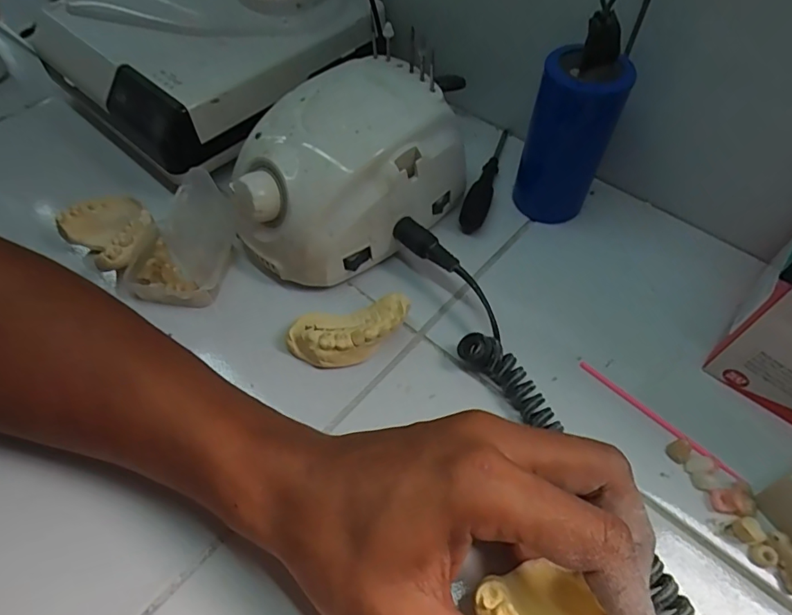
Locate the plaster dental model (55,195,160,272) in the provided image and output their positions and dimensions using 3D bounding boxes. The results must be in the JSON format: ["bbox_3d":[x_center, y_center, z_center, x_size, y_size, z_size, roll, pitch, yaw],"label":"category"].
[{"bbox_3d":[-0.178,-0.050,0.314,0.050,0.023,0.045,35,63,21],"label":"plaster dental model"}]

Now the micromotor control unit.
[{"bbox_3d":[-0.033,-0.081,0.314,0.137,0.082,0.093,-39,65,-23],"label":"micromotor control unit"}]

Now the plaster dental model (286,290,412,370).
[{"bbox_3d":[-0.027,0.015,0.289,0.069,0.023,0.032,-7,57,-5],"label":"plaster dental model"}]

